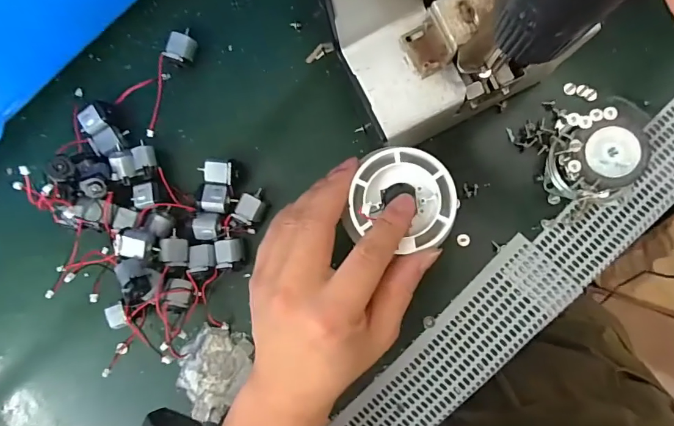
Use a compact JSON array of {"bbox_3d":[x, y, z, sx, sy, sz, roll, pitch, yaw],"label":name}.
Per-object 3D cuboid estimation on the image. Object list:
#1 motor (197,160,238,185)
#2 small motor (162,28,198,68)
[{"bbox_3d":[-0.083,-0.028,0.303,0.026,0.014,0.016,4,88,4],"label":"motor"},{"bbox_3d":[-0.111,-0.118,0.309,0.017,0.017,0.026,26,90,5],"label":"small motor"}]

